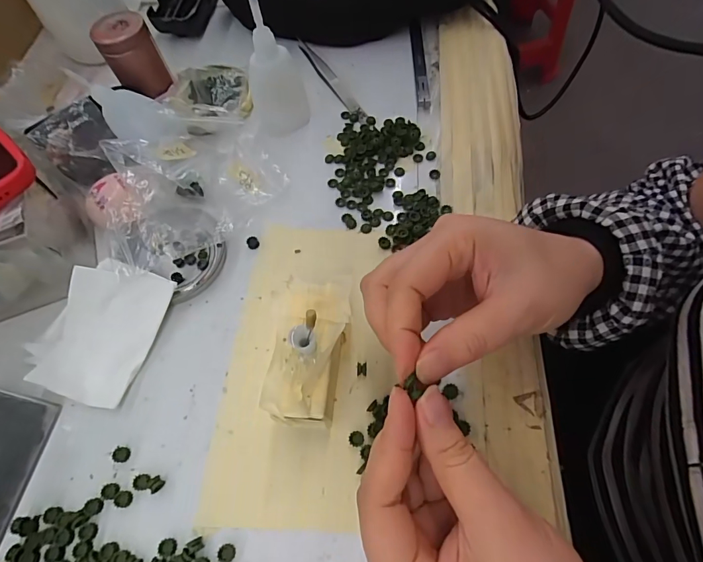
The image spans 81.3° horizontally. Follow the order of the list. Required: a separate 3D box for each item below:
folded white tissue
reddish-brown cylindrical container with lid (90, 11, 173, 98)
[{"bbox_3d":[-0.166,0.031,0.272,0.064,0.025,0.089,17,66,11],"label":"folded white tissue"},{"bbox_3d":[-0.193,-0.198,0.363,0.043,0.059,0.039,-29,66,-10],"label":"reddish-brown cylindrical container with lid"}]

